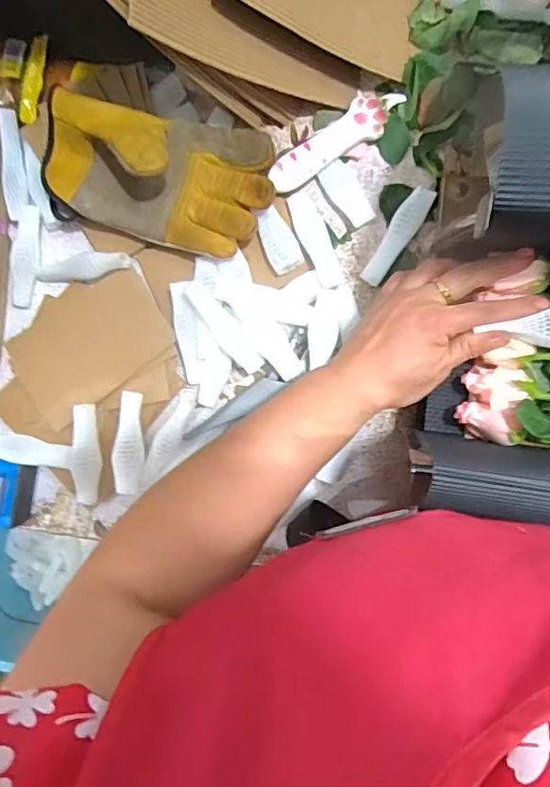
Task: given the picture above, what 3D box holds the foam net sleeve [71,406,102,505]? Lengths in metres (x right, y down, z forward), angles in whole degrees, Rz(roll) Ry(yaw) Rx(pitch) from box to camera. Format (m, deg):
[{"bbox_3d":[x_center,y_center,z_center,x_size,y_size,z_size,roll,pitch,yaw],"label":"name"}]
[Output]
[{"bbox_3d":[-0.172,0.057,0.489,0.021,0.017,0.093,10,95,6],"label":"foam net sleeve"}]

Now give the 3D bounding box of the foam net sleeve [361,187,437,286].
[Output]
[{"bbox_3d":[0.101,-0.133,0.453,0.021,0.007,0.087,34,97,3],"label":"foam net sleeve"}]

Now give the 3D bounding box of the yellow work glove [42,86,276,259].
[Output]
[{"bbox_3d":[-0.104,-0.182,0.439,0.194,0.060,0.101,14,96,5],"label":"yellow work glove"}]

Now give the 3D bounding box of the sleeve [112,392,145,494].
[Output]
[{"bbox_3d":[-0.132,0.044,0.487,0.024,0.014,0.090,-1,94,7],"label":"sleeve"}]

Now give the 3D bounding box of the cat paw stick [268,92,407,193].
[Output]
[{"bbox_3d":[0.051,-0.213,0.451,0.124,0.014,0.032,-31,90,8],"label":"cat paw stick"}]

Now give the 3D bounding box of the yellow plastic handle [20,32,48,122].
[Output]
[{"bbox_3d":[-0.213,-0.276,0.474,0.015,0.013,0.071,19,96,5],"label":"yellow plastic handle"}]

